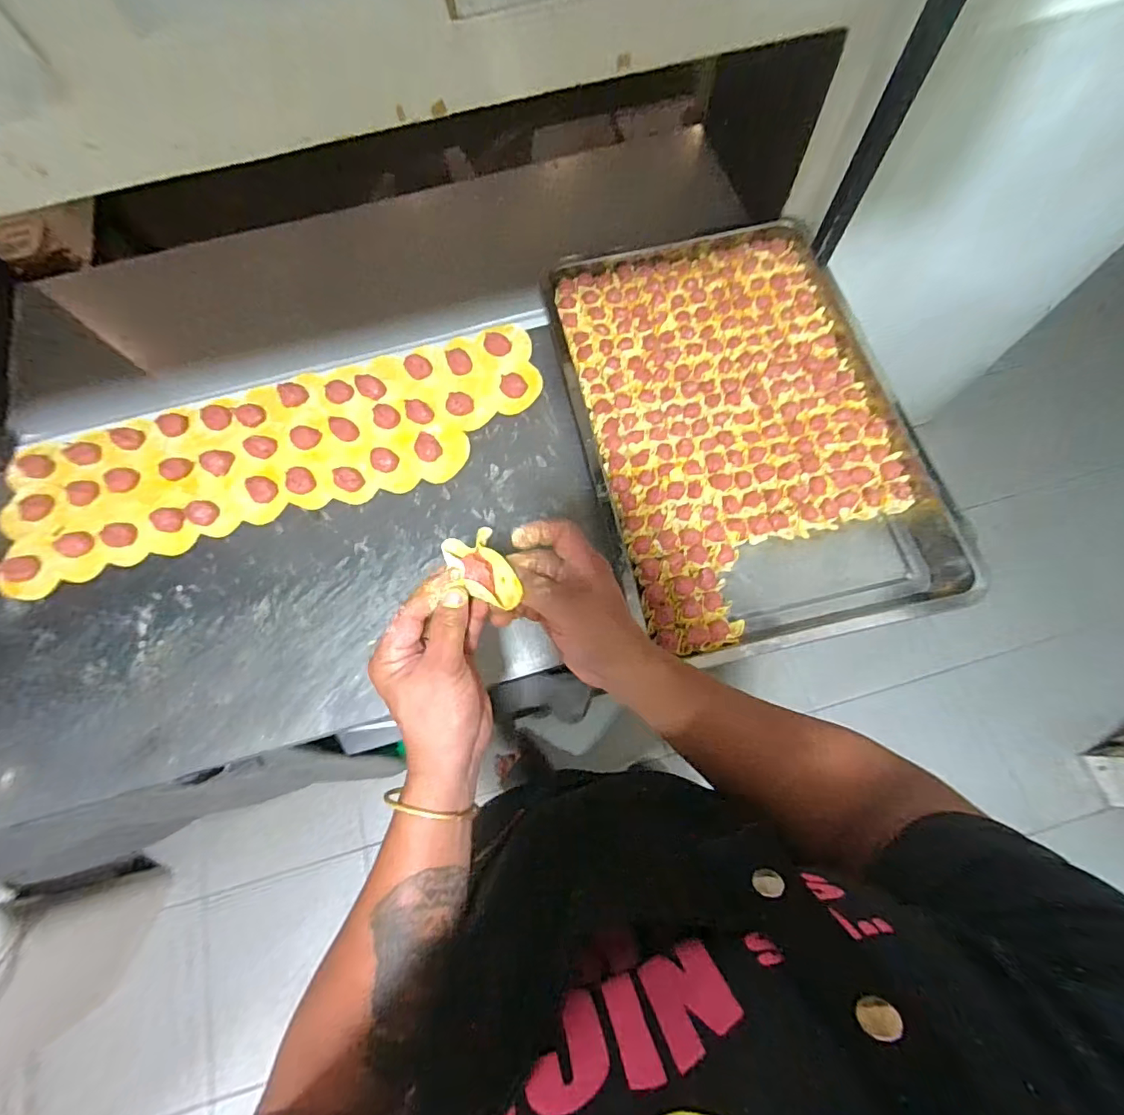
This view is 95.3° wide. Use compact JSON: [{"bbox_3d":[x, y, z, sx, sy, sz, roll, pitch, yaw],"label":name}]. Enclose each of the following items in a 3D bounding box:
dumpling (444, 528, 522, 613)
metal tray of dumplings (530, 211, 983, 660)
[{"bbox_3d":[-0.061,0.011,0.393,0.039,0.026,0.061,-27,72,-7],"label":"dumpling"},{"bbox_3d":[0.223,-0.182,0.680,0.372,0.069,0.584,-13,71,-2],"label":"metal tray of dumplings"}]

